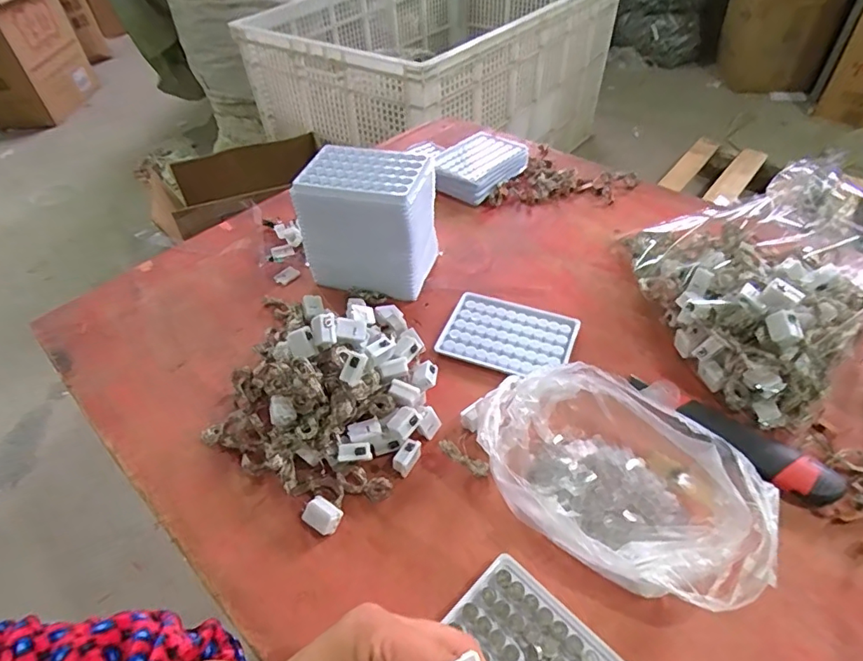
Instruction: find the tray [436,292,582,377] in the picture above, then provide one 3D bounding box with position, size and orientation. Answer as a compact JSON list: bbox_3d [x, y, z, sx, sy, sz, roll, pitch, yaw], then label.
[{"bbox_3d":[0.080,0.002,0.526,0.129,0.010,0.094,16,50,18],"label":"tray"}]

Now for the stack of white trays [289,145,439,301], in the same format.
[{"bbox_3d":[-0.069,-0.120,0.575,0.133,0.134,0.095,11,48,13],"label":"stack of white trays"}]

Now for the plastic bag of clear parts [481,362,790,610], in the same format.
[{"bbox_3d":[0.137,0.111,0.390,0.210,0.060,0.138,23,51,22],"label":"plastic bag of clear parts"}]

